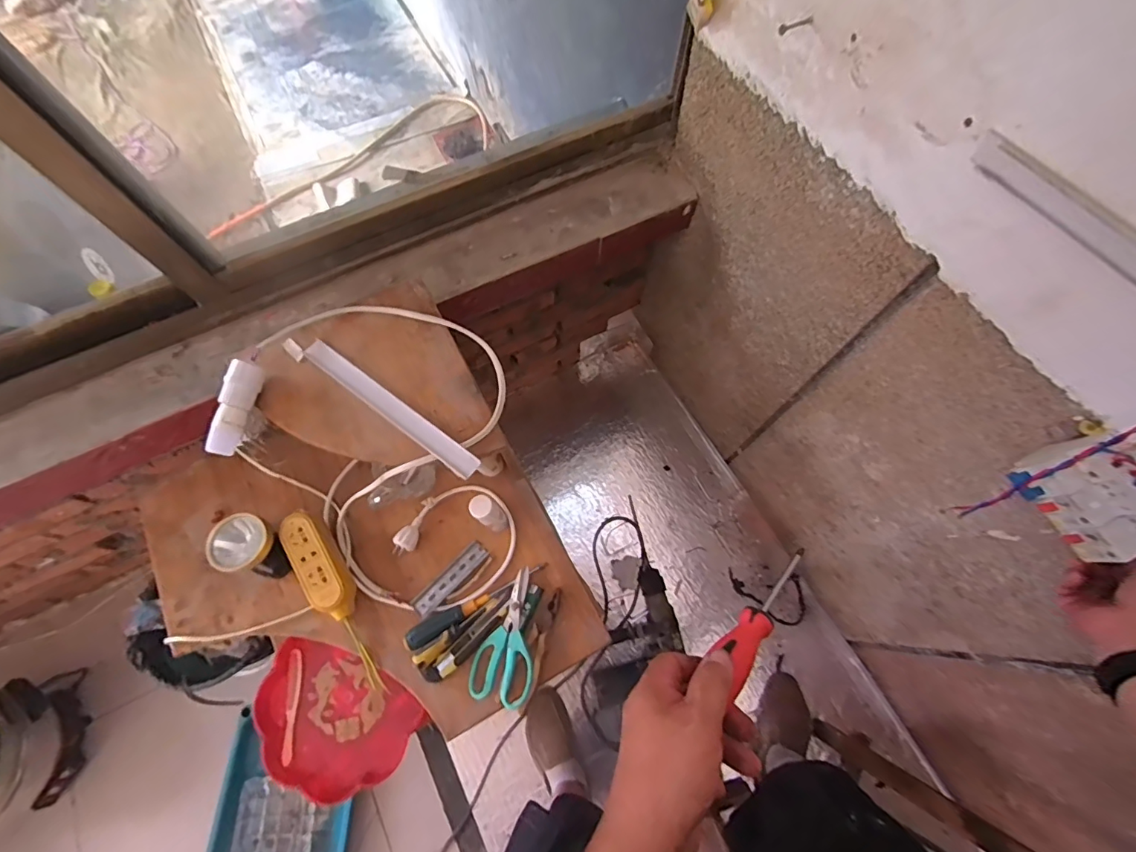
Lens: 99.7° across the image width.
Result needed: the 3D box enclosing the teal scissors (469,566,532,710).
[{"bbox_3d":[-0.087,0.298,0.689,0.085,0.020,0.177,7,70,3],"label":"teal scissors"}]

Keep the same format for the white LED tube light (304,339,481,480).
[{"bbox_3d":[-0.233,-0.026,0.622,0.291,0.022,0.031,36,74,13],"label":"white LED tube light"}]

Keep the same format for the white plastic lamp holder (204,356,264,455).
[{"bbox_3d":[-0.428,-0.023,0.614,0.028,0.033,0.120,18,89,7],"label":"white plastic lamp holder"}]

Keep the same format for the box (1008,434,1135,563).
[{"bbox_3d":[0.506,0.069,0.457,0.061,0.080,0.111,-30,72,-10],"label":"box"}]

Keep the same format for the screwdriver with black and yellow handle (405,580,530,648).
[{"bbox_3d":[-0.136,0.259,0.717,0.220,0.028,0.031,-31,73,-10],"label":"screwdriver with black and yellow handle"}]

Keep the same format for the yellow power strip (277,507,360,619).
[{"bbox_3d":[-0.374,0.208,0.717,0.055,0.043,0.165,-31,87,-10],"label":"yellow power strip"}]

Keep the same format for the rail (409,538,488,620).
[{"bbox_3d":[-0.182,0.237,0.748,0.035,0.016,0.133,43,76,14],"label":"rail"}]

